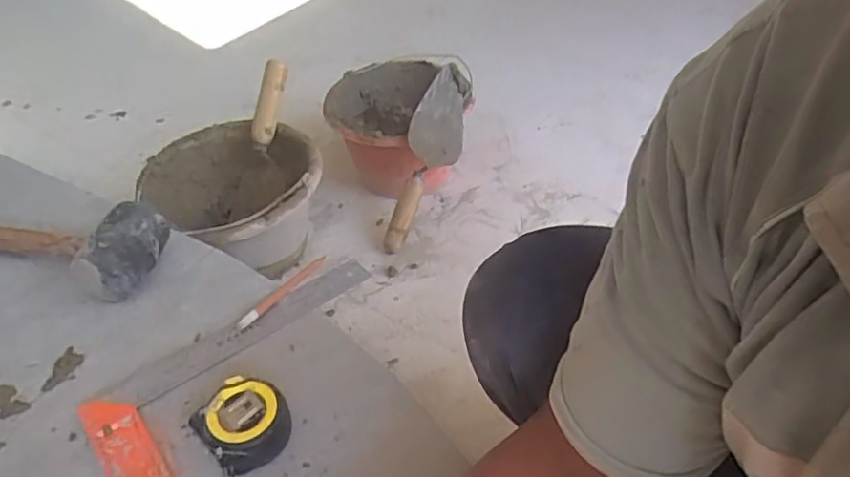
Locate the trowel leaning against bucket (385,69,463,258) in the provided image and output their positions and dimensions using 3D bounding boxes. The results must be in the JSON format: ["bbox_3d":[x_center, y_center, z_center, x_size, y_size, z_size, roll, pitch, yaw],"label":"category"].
[{"bbox_3d":[0.002,-0.115,0.930,0.057,0.091,0.294,21,93,22],"label":"trowel leaning against bucket"}]

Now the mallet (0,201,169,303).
[{"bbox_3d":[-0.430,-0.008,0.691,0.284,0.072,0.095,12,45,14],"label":"mallet"}]

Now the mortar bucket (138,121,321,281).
[{"bbox_3d":[-0.266,-0.049,0.941,0.242,0.170,0.231,-1,43,1],"label":"mortar bucket"}]

